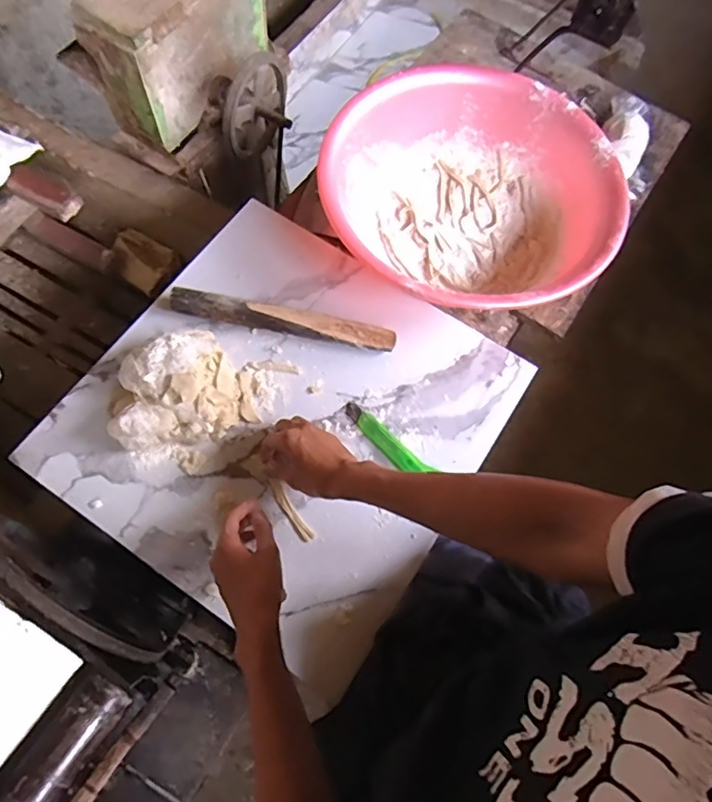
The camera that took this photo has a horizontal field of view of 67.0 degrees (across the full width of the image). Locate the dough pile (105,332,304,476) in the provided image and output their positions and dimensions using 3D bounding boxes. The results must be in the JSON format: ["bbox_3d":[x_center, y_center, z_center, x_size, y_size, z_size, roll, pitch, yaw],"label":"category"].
[{"bbox_3d":[-0.202,-0.018,0.675,0.225,0.067,0.153,-39,75,-17],"label":"dough pile"}]

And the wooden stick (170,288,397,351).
[{"bbox_3d":[-0.097,-0.108,0.729,0.300,0.037,0.034,11,72,1],"label":"wooden stick"}]

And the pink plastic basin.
[{"bbox_3d":[0.162,-0.294,0.784,0.395,0.138,0.399,1,72,-2],"label":"pink plastic basin"}]

